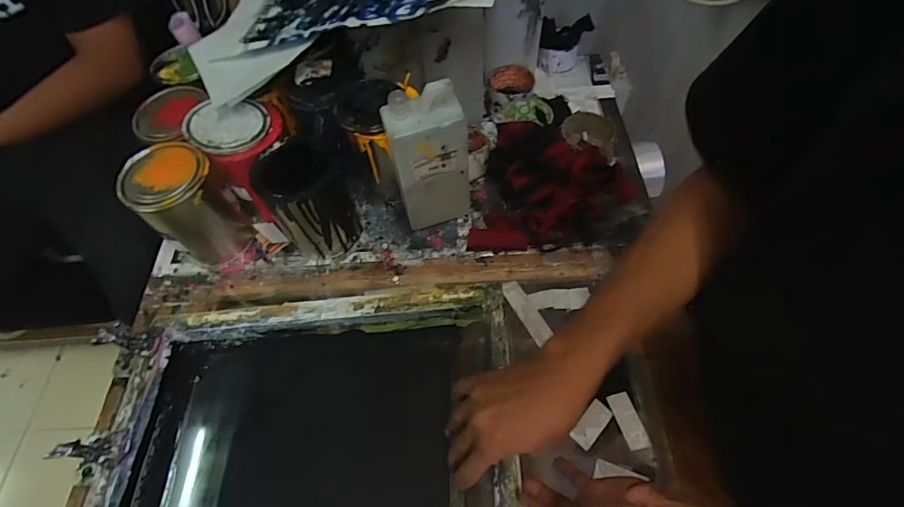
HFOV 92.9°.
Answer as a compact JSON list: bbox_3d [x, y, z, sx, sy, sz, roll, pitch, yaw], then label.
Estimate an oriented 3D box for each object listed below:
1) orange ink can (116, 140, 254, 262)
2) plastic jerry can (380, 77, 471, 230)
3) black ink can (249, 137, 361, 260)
[{"bbox_3d":[-0.362,-0.065,0.601,0.101,0.151,0.100,-2,59,3],"label":"orange ink can"},{"bbox_3d":[-0.028,-0.116,0.566,0.097,0.213,0.056,-14,59,-4],"label":"plastic jerry can"},{"bbox_3d":[-0.194,-0.070,0.592,0.101,0.148,0.095,-2,59,3],"label":"black ink can"}]

